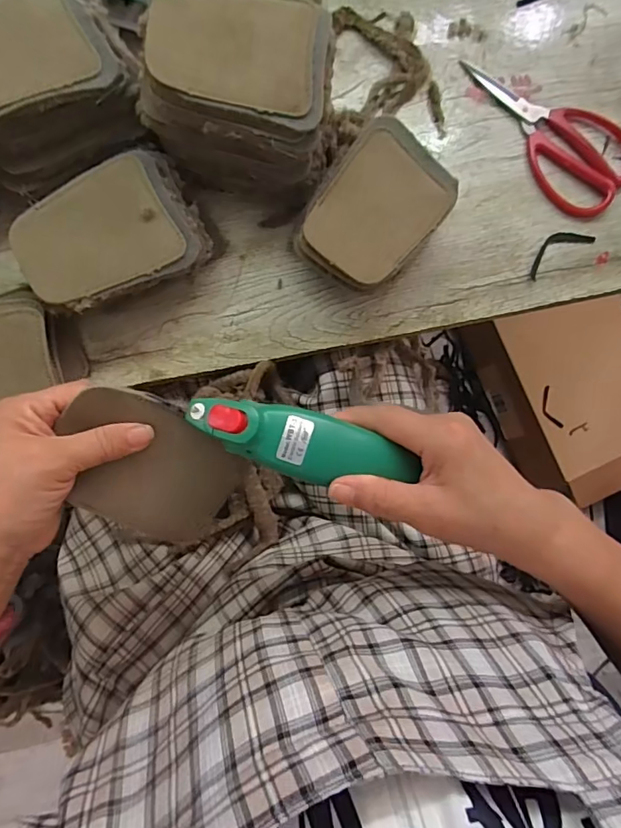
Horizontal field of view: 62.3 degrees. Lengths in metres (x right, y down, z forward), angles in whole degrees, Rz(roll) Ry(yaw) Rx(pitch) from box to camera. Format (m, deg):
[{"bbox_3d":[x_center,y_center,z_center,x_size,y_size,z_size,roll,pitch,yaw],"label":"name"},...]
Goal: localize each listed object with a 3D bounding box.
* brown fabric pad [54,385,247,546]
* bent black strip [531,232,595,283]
[{"bbox_3d":[-0.102,0.036,0.327,0.116,0.014,0.081,37,93,-34],"label":"brown fabric pad"},{"bbox_3d":[0.228,-0.153,0.475,0.077,0.005,0.027,-33,87,-7],"label":"bent black strip"}]

